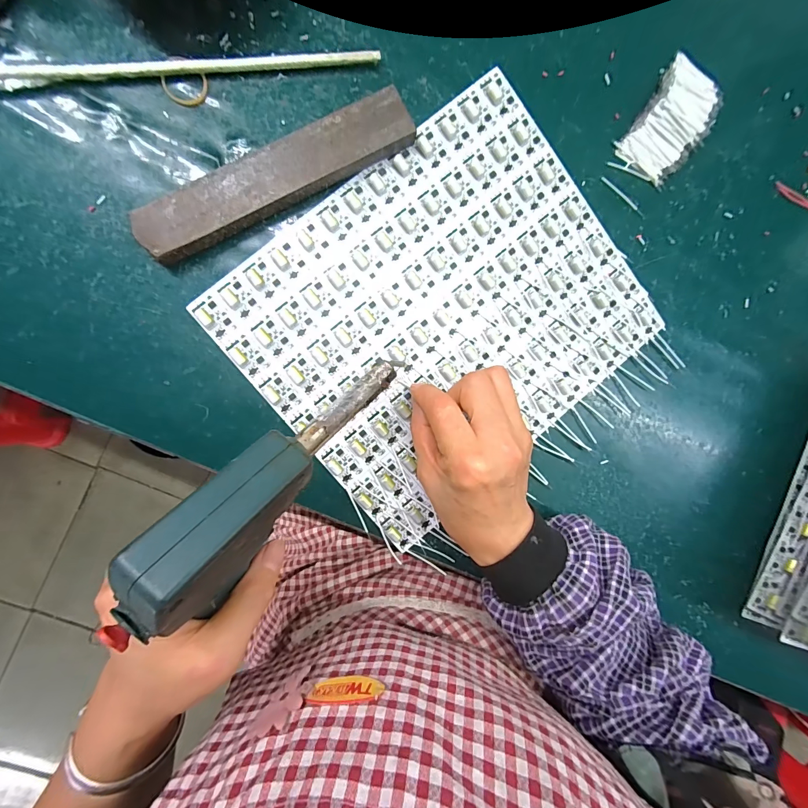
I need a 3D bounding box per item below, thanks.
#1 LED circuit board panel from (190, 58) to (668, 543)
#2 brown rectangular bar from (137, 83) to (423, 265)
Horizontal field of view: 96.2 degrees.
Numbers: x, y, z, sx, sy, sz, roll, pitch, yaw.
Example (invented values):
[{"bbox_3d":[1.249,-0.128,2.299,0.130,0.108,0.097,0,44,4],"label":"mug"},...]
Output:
[{"bbox_3d":[0.034,-0.067,0.278,0.285,0.007,0.239,-40,98,-4],"label":"LED circuit board panel"},{"bbox_3d":[-0.085,-0.156,0.249,0.194,0.017,0.035,-30,97,-5],"label":"brown rectangular bar"}]

